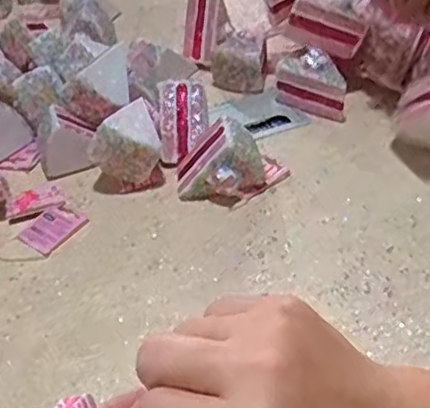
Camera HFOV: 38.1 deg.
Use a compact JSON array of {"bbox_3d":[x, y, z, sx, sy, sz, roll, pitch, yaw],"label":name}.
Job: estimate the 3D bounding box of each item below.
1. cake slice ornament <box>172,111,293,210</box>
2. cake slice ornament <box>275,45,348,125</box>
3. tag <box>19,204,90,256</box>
[{"bbox_3d":[0.014,-0.046,0.624,0.111,0.068,0.067,-7,43,1],"label":"cake slice ornament"},{"bbox_3d":[0.113,-0.138,0.713,0.090,0.069,0.034,28,54,32],"label":"cake slice ornament"},{"bbox_3d":[-0.162,0.024,0.624,0.046,0.004,0.060,24,52,29],"label":"tag"}]

